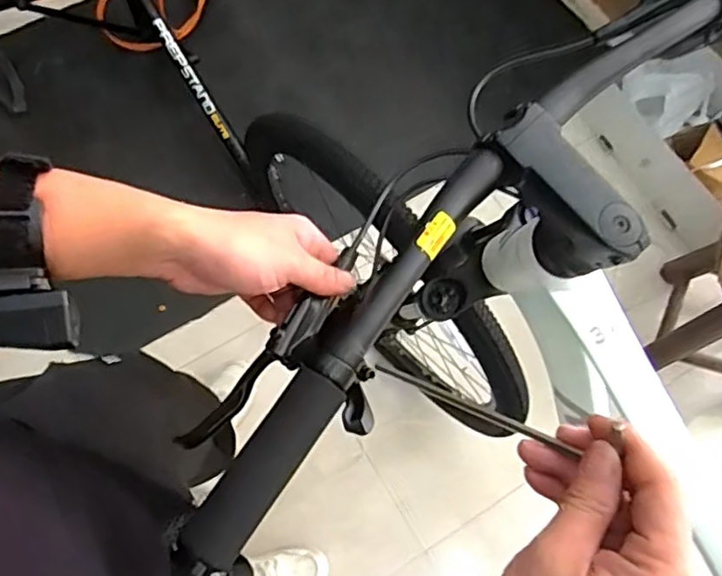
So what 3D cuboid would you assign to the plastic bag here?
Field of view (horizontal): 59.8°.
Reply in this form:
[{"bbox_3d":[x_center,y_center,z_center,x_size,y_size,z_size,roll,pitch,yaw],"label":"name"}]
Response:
[{"bbox_3d":[0.742,-0.474,1.506,0.161,0.100,0.178,-29,72,-11],"label":"plastic bag"}]

